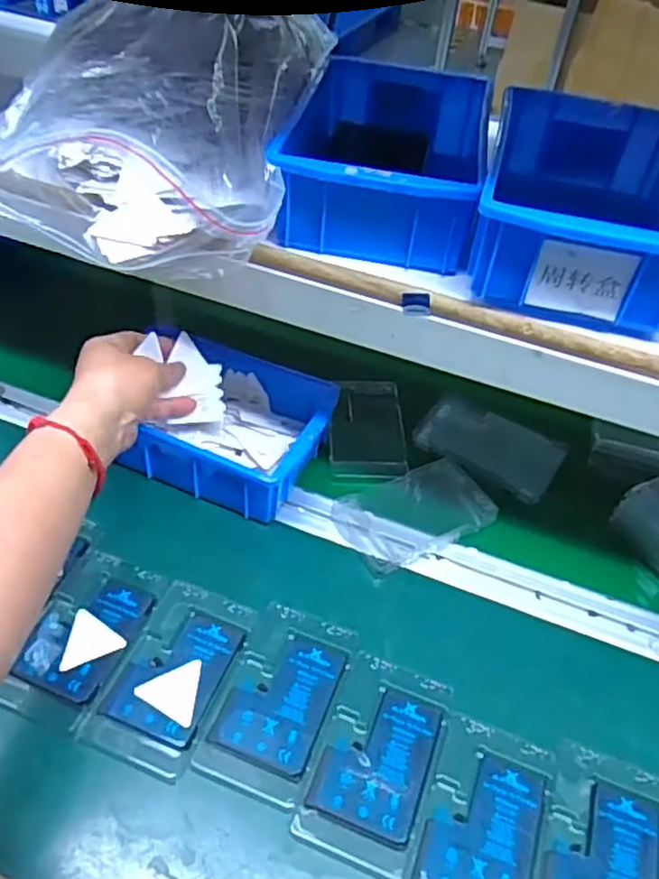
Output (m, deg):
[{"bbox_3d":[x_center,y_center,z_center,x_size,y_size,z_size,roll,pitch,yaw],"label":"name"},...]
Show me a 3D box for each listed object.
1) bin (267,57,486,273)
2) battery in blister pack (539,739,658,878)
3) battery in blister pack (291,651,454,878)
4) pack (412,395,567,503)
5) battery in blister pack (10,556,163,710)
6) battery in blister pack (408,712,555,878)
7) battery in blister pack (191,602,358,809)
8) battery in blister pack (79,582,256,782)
[{"bbox_3d":[0.040,-0.199,0.489,0.123,0.062,0.192,10,45,4],"label":"bin"},{"bbox_3d":[0.168,0.259,0.427,0.073,0.012,0.128,17,46,10],"label":"battery in blister pack"},{"bbox_3d":[0.033,0.209,0.457,0.072,0.015,0.126,18,46,11],"label":"battery in blister pack"},{"bbox_3d":[0.151,0.001,0.657,0.133,0.021,0.080,31,50,22],"label":"pack"},{"bbox_3d":[-0.173,0.135,0.502,0.068,0.007,0.106,16,45,9],"label":"battery in blister pack"},{"bbox_3d":[0.097,0.244,0.433,0.072,0.015,0.126,19,46,12],"label":"battery in blister pack"},{"bbox_3d":[-0.033,0.175,0.477,0.075,0.007,0.127,18,46,12],"label":"battery in blister pack"},{"bbox_3d":[-0.109,0.164,0.487,0.077,0.017,0.127,19,46,12],"label":"battery in blister pack"}]

